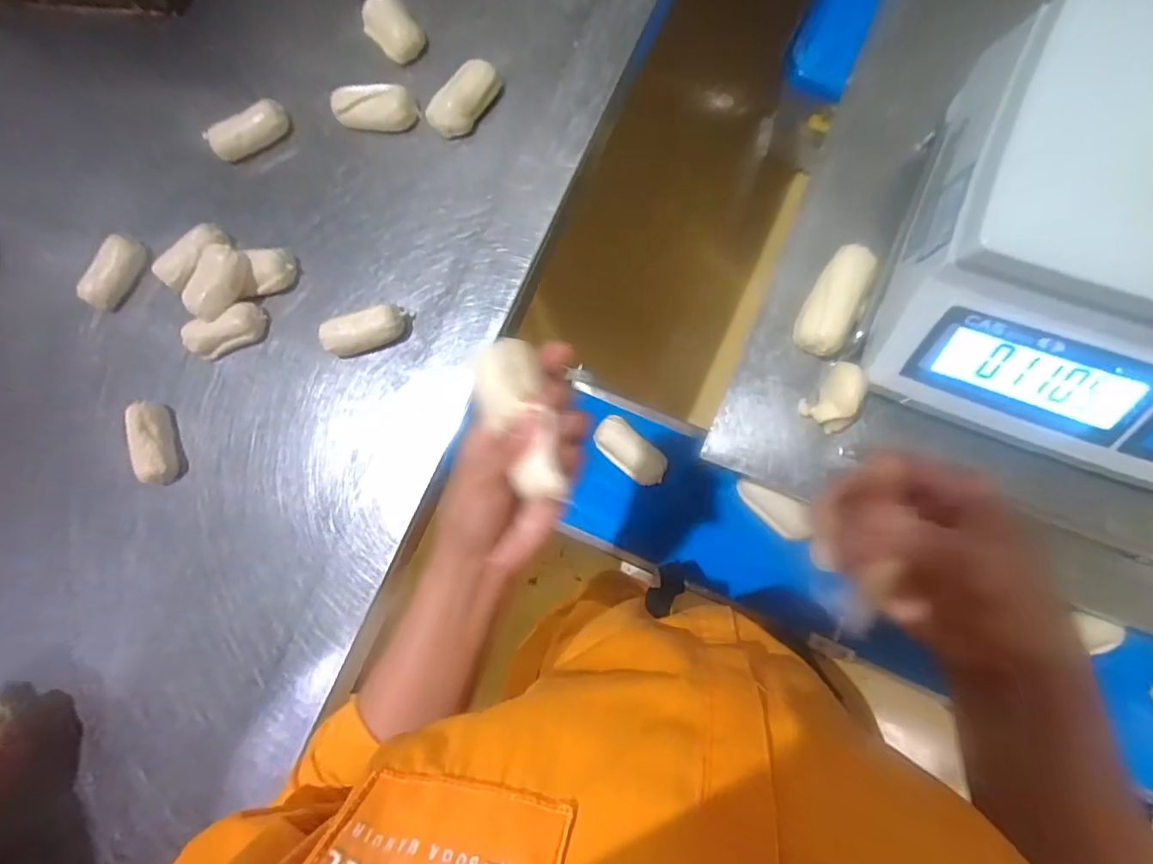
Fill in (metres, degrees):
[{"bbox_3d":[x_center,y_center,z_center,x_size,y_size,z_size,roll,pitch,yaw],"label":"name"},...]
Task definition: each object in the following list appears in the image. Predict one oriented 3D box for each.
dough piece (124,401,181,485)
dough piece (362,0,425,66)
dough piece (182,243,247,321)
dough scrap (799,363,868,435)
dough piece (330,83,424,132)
[{"bbox_3d":[-0.483,0.011,0.610,0.039,0.030,0.093,-19,80,6],"label":"dough piece"},{"bbox_3d":[-0.211,-0.464,0.614,0.053,0.036,0.067,-36,82,4],"label":"dough piece"},{"bbox_3d":[-0.387,-0.160,0.574,0.038,0.031,0.080,27,87,11],"label":"dough piece"},{"bbox_3d":[0.207,-0.027,0.420,0.037,0.034,0.047,38,89,11],"label":"dough scrap"},{"bbox_3d":[-0.226,-0.366,0.605,0.093,0.029,0.049,10,84,10],"label":"dough piece"}]

